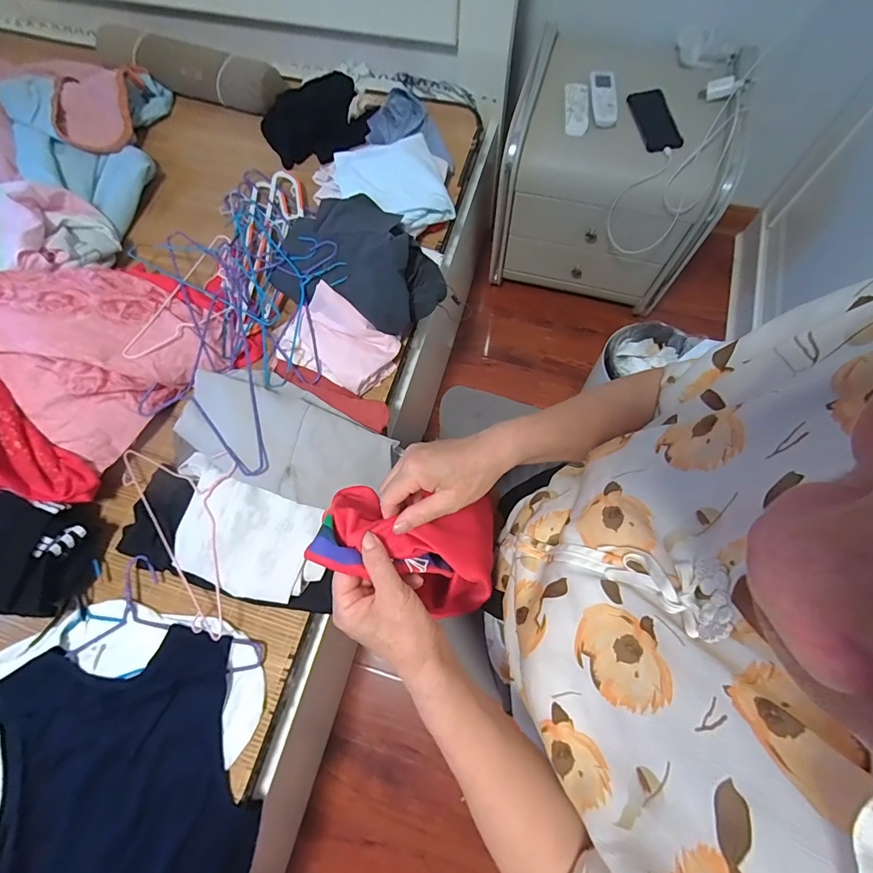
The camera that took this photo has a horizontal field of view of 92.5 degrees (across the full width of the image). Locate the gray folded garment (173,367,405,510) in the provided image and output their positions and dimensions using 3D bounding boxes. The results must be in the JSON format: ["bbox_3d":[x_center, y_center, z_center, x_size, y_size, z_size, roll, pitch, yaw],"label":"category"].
[{"bbox_3d":[-0.246,0.000,0.665,0.351,0.053,0.167,24,74,10],"label":"gray folded garment"}]

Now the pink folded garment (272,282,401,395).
[{"bbox_3d":[-0.187,-0.174,0.764,0.207,0.084,0.136,29,75,12],"label":"pink folded garment"}]

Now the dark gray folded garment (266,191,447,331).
[{"bbox_3d":[-0.140,-0.333,0.789,0.318,0.134,0.237,32,75,12],"label":"dark gray folded garment"}]

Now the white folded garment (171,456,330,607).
[{"bbox_3d":[-0.306,0.151,0.644,0.275,0.042,0.161,22,74,10],"label":"white folded garment"}]

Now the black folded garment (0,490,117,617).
[{"bbox_3d":[-0.670,0.174,0.640,0.226,0.121,0.171,4,71,4],"label":"black folded garment"}]

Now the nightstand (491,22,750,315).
[{"bbox_3d":[0.435,-0.651,1.127,0.504,0.436,0.394,12,72,7],"label":"nightstand"}]

